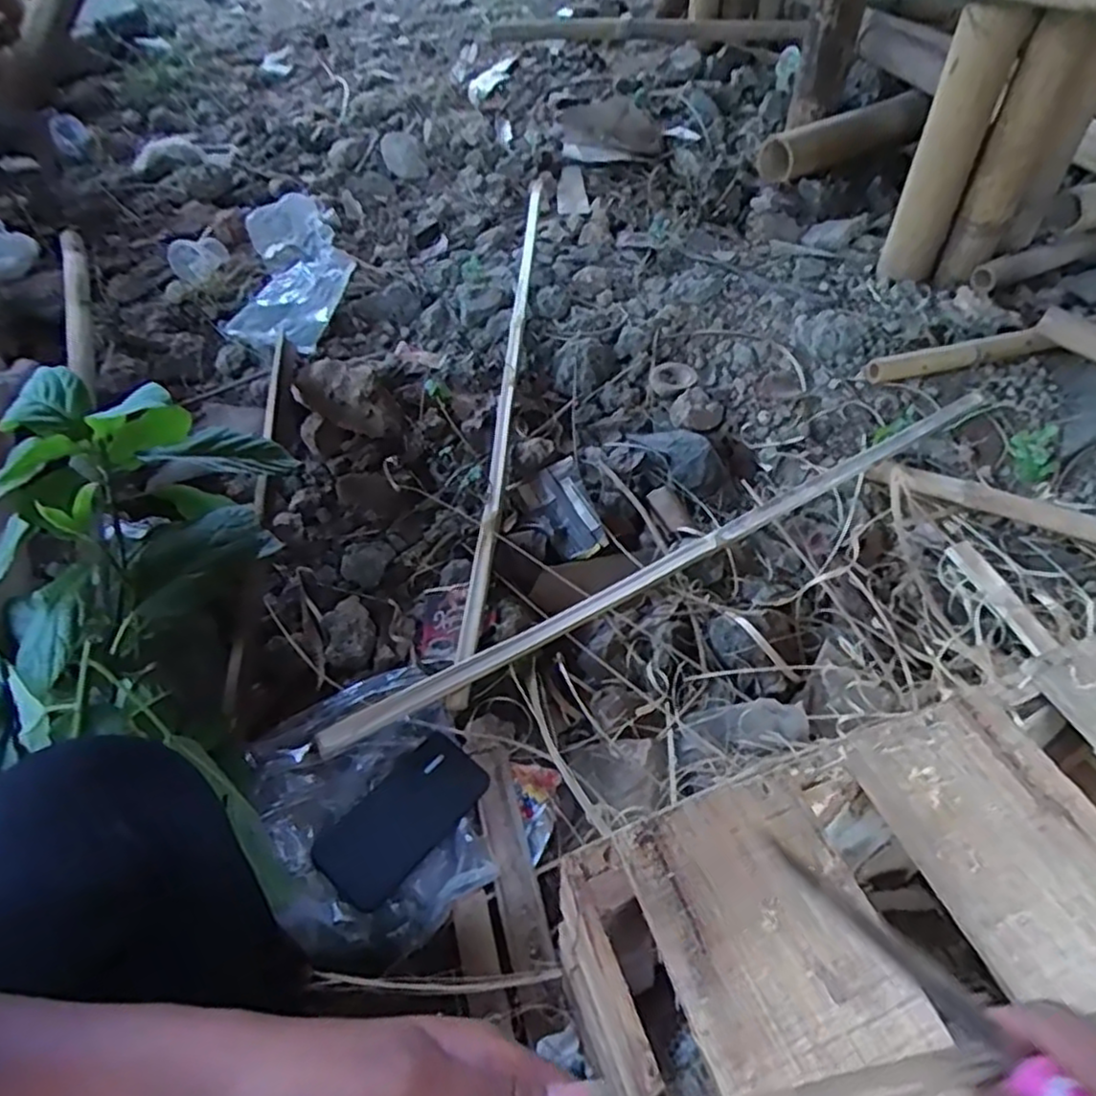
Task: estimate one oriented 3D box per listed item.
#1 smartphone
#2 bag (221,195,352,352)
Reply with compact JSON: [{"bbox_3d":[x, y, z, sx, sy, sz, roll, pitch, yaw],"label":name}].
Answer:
[{"bbox_3d":[-0.131,0.247,0.642,0.076,0.012,0.160,43,58,11],"label":"smartphone"},{"bbox_3d":[-0.424,-0.468,1.163,0.179,0.074,0.418,-7,52,-5],"label":"bag"}]

